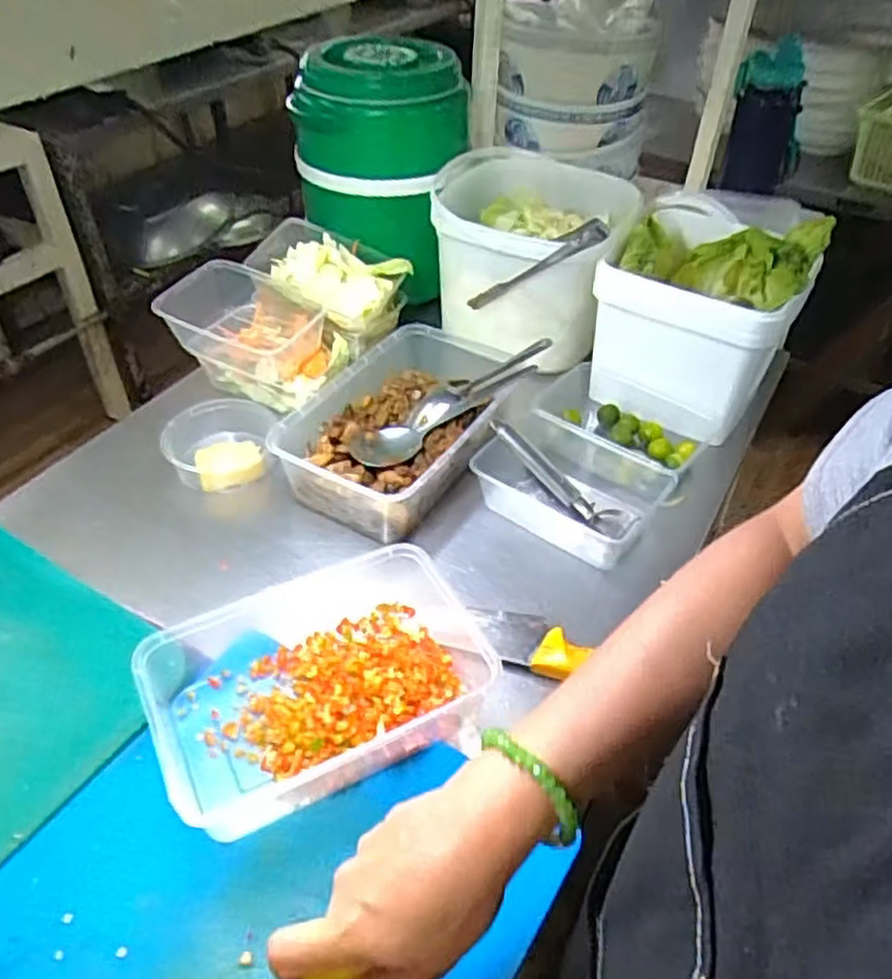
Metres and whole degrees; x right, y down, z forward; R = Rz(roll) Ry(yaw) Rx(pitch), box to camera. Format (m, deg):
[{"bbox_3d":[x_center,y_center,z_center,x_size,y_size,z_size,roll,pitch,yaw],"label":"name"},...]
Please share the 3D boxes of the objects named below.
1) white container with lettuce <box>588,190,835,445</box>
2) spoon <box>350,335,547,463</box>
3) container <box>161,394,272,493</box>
[{"bbox_3d":[0.286,-0.194,0.859,0.195,0.179,0.227,20,46,19],"label":"white container with lettuce"},{"bbox_3d":[0.006,-0.096,0.779,0.244,0.036,0.063,-32,52,-30],"label":"spoon"},{"bbox_3d":[-0.233,-0.047,0.779,0.105,0.042,0.099,0,43,0],"label":"container"}]

